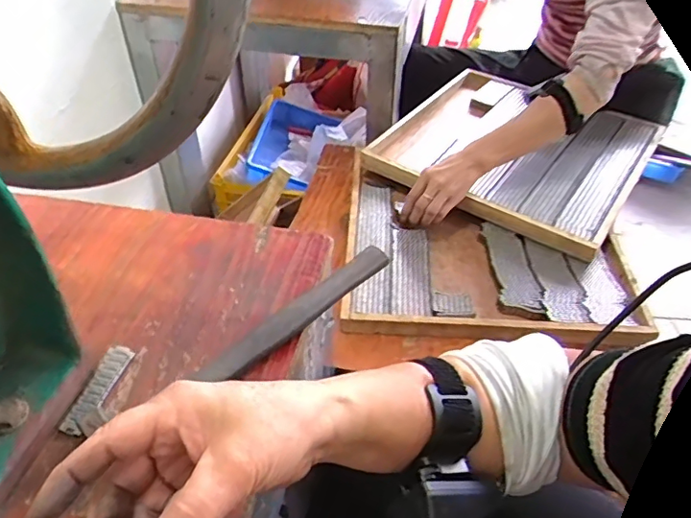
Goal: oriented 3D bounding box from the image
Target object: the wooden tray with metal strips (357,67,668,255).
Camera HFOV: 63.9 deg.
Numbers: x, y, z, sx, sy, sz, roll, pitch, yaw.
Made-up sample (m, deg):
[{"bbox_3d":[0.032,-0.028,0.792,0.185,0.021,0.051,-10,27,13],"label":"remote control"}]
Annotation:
[{"bbox_3d":[0.303,-0.212,0.981,0.407,0.047,0.423,26,49,24],"label":"wooden tray with metal strips"}]

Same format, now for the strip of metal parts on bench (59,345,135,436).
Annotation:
[{"bbox_3d":[-0.183,0.095,0.408,0.019,0.004,0.072,12,45,11],"label":"strip of metal parts on bench"}]

